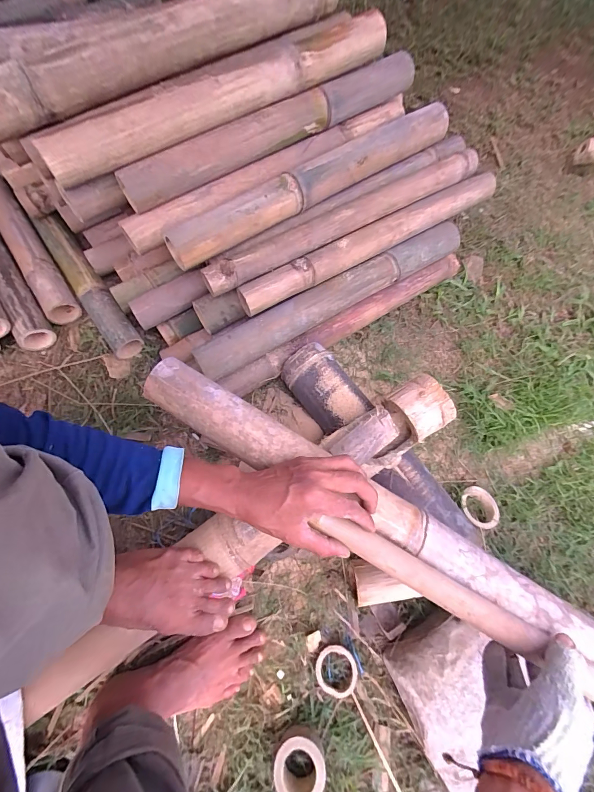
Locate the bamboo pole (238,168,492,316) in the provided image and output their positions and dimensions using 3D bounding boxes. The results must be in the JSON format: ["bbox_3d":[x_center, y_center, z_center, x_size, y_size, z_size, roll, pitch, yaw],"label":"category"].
[{"bbox_3d":[0.159,-0.306,0.663,0.594,0.056,0.048,-28,72,-14],"label":"bamboo pole"}]

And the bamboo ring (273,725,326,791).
[{"bbox_3d":[0.003,0.498,0.459,0.066,0.044,0.064,1,67,-3],"label":"bamboo ring"}]

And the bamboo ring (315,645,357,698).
[{"bbox_3d":[0.060,0.416,0.514,0.060,0.015,0.064,1,67,-3],"label":"bamboo ring"}]

